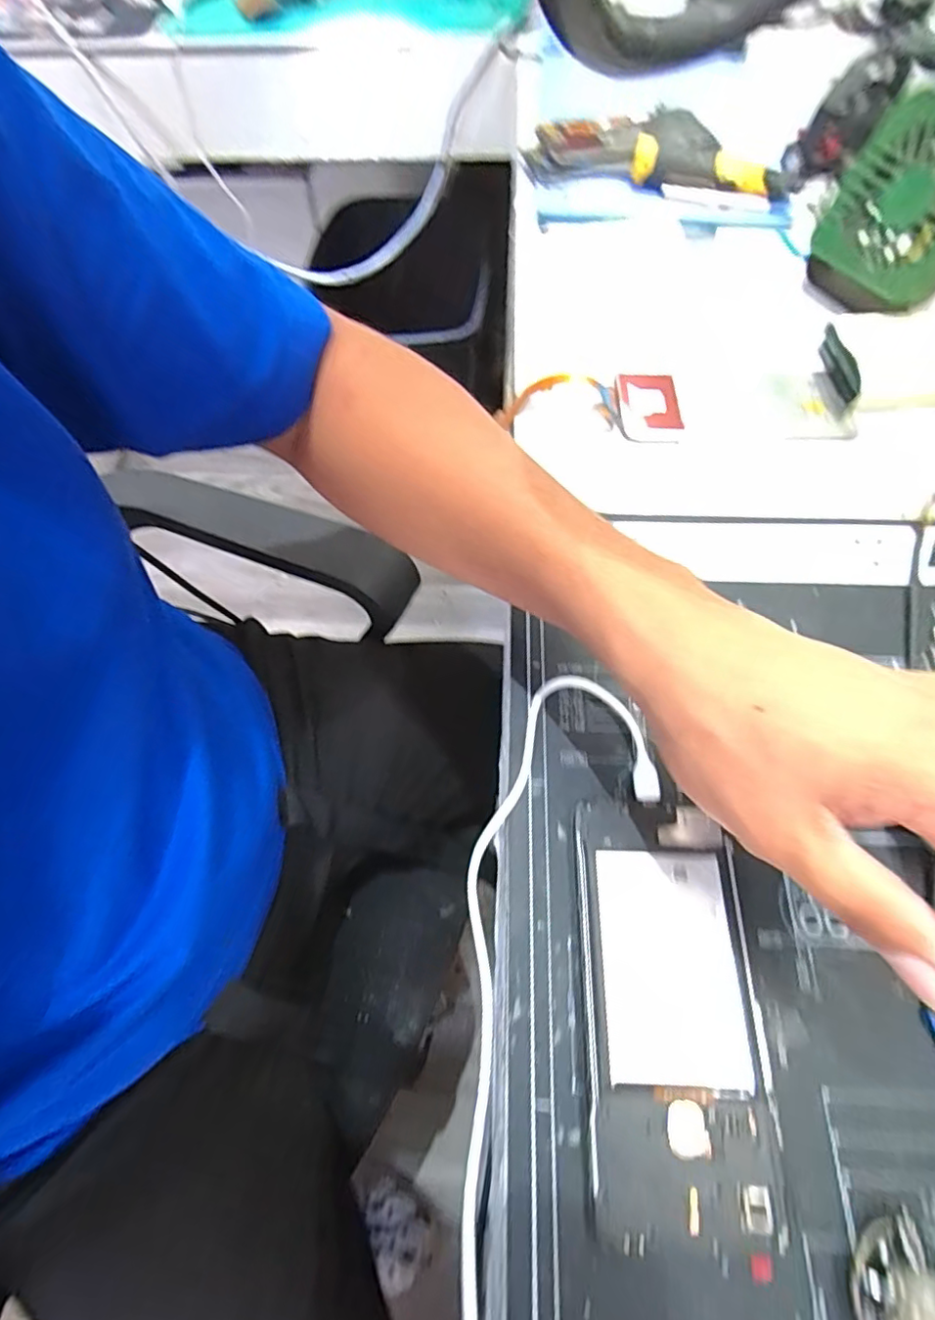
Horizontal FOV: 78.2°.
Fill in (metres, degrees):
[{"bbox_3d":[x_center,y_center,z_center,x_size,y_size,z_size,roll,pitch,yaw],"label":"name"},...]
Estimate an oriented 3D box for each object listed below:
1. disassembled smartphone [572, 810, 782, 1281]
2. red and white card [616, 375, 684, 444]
[{"bbox_3d":[0.084,0.142,0.240,0.068,0.010,0.156,1,64,3],"label":"disassembled smartphone"},{"bbox_3d":[0.124,-0.173,0.395,0.042,0.007,0.059,1,70,4],"label":"red and white card"}]

